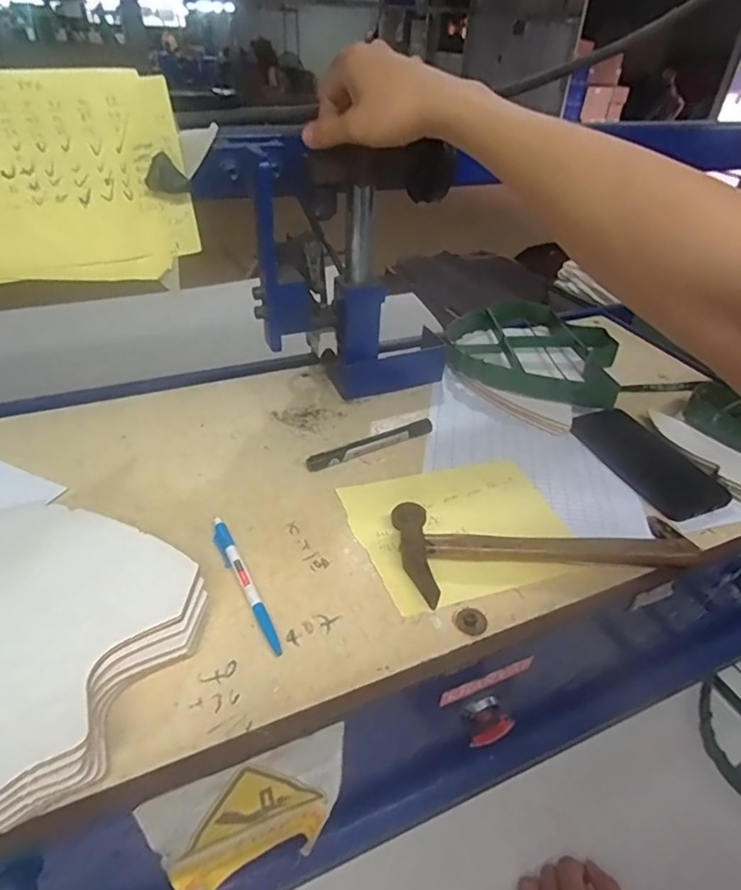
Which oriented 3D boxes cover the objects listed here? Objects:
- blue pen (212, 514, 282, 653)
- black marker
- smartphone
[{"bbox_3d":[-0.101,0.105,0.426,0.014,0.008,0.141,-17,43,-25],"label":"blue pen"},{"bbox_3d":[0.002,-0.001,0.564,0.145,0.015,0.017,-18,43,-25],"label":"black marker"},{"bbox_3d":[0.286,0.015,0.566,0.071,0.009,0.156,-22,46,-12],"label":"smartphone"}]

